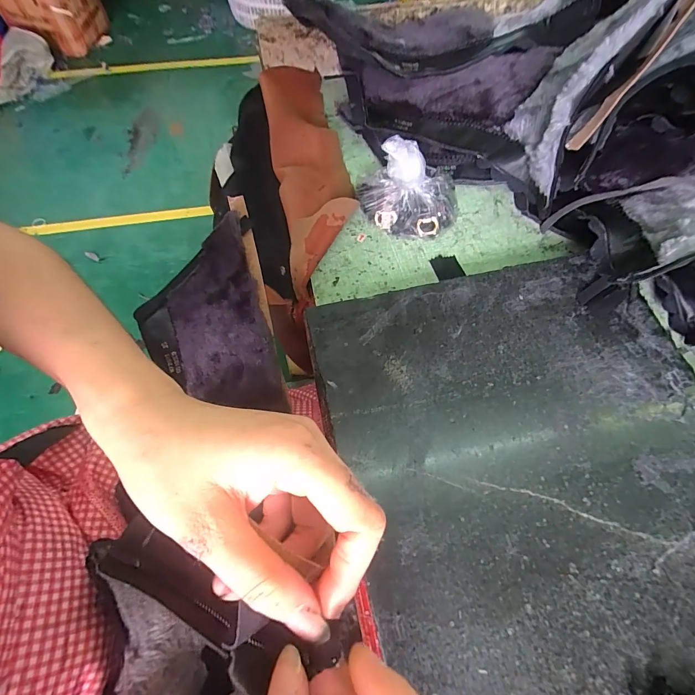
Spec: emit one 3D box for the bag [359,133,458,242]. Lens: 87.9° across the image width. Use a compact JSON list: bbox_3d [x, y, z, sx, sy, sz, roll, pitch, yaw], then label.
[{"bbox_3d":[0.062,-0.157,0.356,0.101,0.086,0.047,14,64,5],"label":"bag"}]

